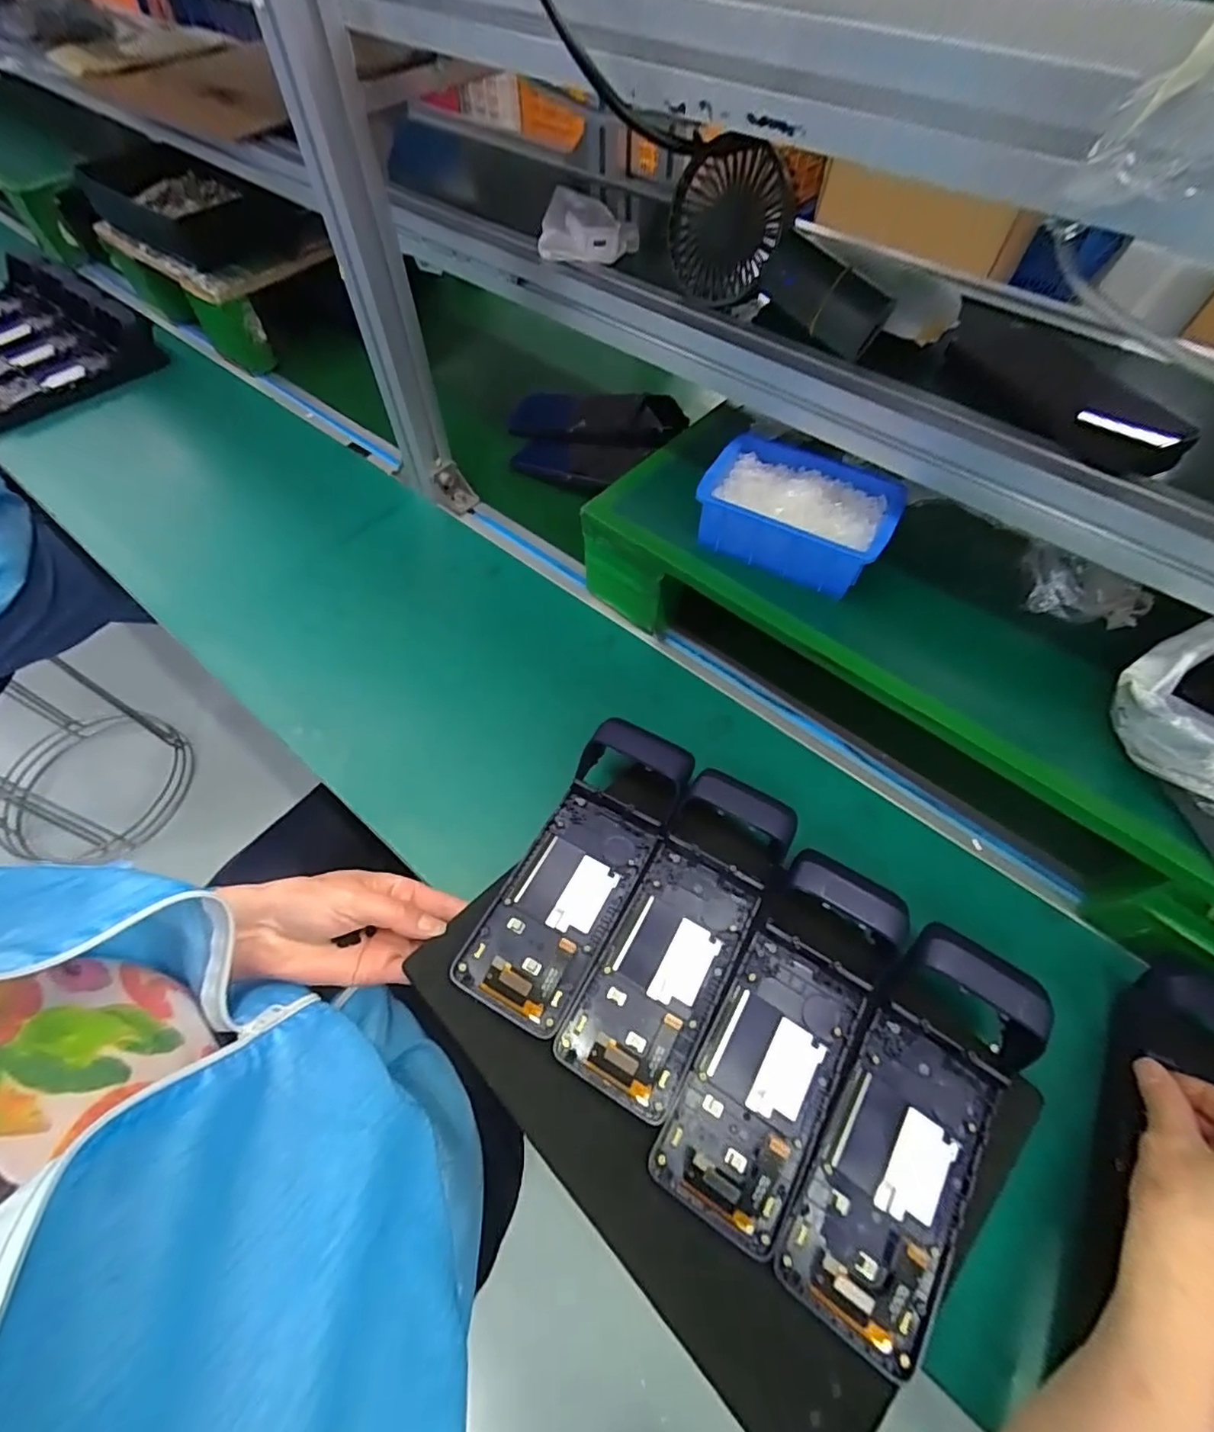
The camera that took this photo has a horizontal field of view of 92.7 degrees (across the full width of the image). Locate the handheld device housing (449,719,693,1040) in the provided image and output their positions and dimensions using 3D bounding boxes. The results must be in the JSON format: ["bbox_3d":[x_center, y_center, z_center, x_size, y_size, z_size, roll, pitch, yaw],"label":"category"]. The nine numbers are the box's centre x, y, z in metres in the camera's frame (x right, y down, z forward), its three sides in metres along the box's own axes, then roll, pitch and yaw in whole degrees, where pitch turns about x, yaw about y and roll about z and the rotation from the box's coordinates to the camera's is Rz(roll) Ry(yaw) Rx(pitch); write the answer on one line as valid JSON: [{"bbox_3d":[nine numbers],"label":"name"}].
[{"bbox_3d":[-0.019,0.106,0.425,0.084,0.042,0.222,24,63,13],"label":"handheld device housing"}]

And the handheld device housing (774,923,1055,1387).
[{"bbox_3d":[0.187,0.242,0.340,0.083,0.042,0.219,29,65,16],"label":"handheld device housing"}]

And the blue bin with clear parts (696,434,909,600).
[{"bbox_3d":[0.154,-0.163,0.471,0.146,0.054,0.103,27,64,15],"label":"blue bin with clear parts"}]

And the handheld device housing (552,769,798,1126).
[{"bbox_3d":[0.053,0.146,0.403,0.083,0.038,0.225,28,64,15],"label":"handheld device housing"}]

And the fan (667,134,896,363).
[{"bbox_3d":[0.131,-0.353,0.450,0.193,0.103,0.047,42,69,10],"label":"fan"}]

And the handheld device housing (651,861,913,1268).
[{"bbox_3d":[0.116,0.202,0.368,0.084,0.046,0.221,30,65,16],"label":"handheld device housing"}]

